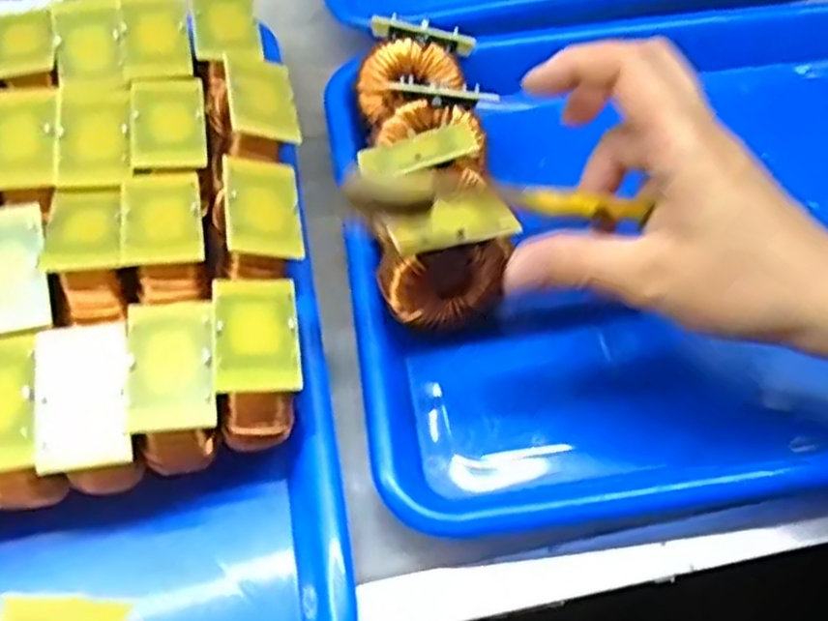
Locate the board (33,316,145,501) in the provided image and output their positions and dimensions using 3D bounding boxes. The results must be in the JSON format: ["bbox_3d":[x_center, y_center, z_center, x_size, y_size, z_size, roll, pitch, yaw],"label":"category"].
[{"bbox_3d":[-0.115,0.038,0.278,0.031,0.040,0.053,-9,61,-6],"label":"board"}]

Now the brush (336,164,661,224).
[{"bbox_3d":[0.033,-0.042,0.274,0.115,0.016,0.014,2,59,-20],"label":"brush"}]

